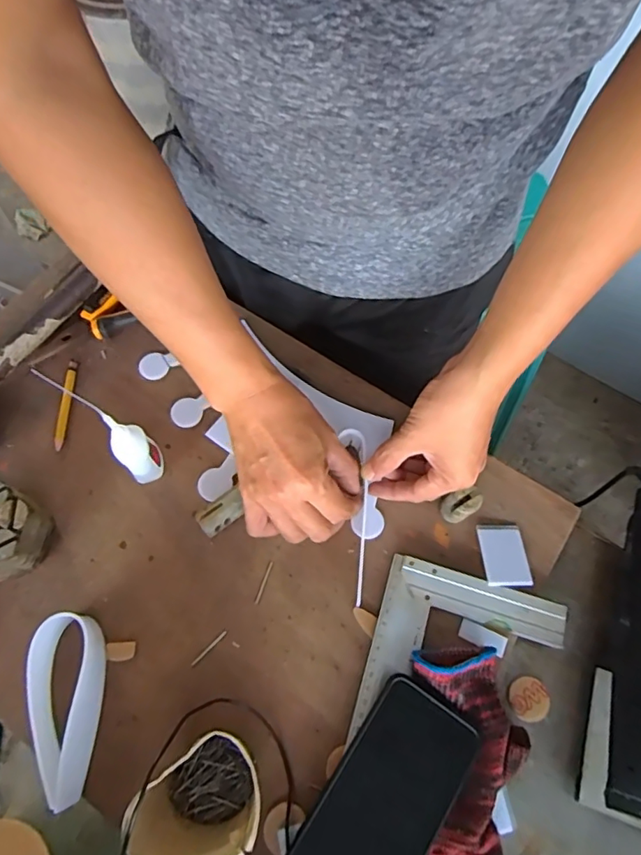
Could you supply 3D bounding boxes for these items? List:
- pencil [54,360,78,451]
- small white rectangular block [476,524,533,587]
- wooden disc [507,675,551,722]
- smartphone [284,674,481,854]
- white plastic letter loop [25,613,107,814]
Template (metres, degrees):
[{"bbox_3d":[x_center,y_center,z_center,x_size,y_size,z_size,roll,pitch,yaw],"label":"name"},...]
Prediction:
[{"bbox_3d":[-0.250,-0.023,0.521,0.010,0.005,0.093,0,66,-3],"label":"pencil"},{"bbox_3d":[0.162,0.112,0.472,0.040,0.004,0.055,3,59,-9],"label":"small white rectangular block"},{"bbox_3d":[0.176,0.228,0.447,0.033,0.004,0.032,1,66,-2],"label":"wooden disc"},{"bbox_3d":[0.046,0.272,0.385,0.079,0.014,0.160,32,70,15],"label":"smartphone"},{"bbox_3d":[-0.198,0.213,0.410,0.049,0.041,0.131,1,67,-2],"label":"white plastic letter loop"}]

